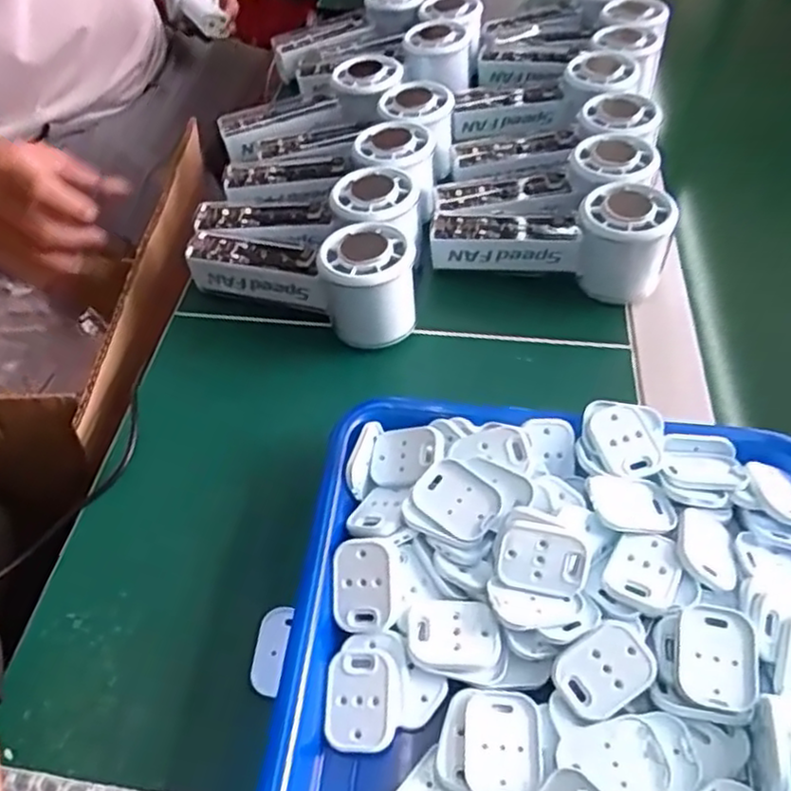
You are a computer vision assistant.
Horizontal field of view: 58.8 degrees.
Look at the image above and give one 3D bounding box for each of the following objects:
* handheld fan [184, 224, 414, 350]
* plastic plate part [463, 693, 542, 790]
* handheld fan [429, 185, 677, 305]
[{"bbox_3d":[-0.064,-0.079,0.453,0.166,0.073,0.057,22,53,17],"label":"handheld fan"},{"bbox_3d":[0.043,0.139,0.279,0.030,0.004,0.039,1,50,4],"label":"plastic plate part"},{"bbox_3d":[0.100,-0.105,0.464,0.149,0.069,0.046,11,51,9],"label":"handheld fan"}]

